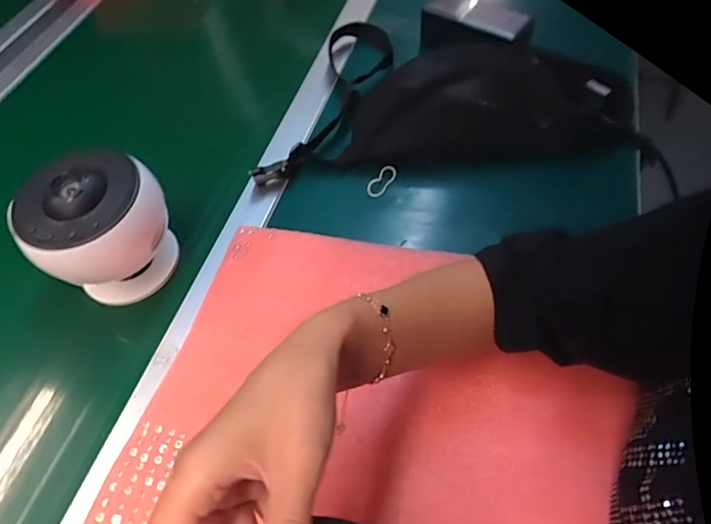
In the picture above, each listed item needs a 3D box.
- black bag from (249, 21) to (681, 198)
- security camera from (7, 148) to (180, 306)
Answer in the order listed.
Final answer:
[{"bbox_3d":[0.113,-0.163,0.512,0.406,0.088,0.195,6,57,10],"label":"black bag"},{"bbox_3d":[-0.220,-0.031,0.431,0.086,0.112,0.092,-2,56,4],"label":"security camera"}]

